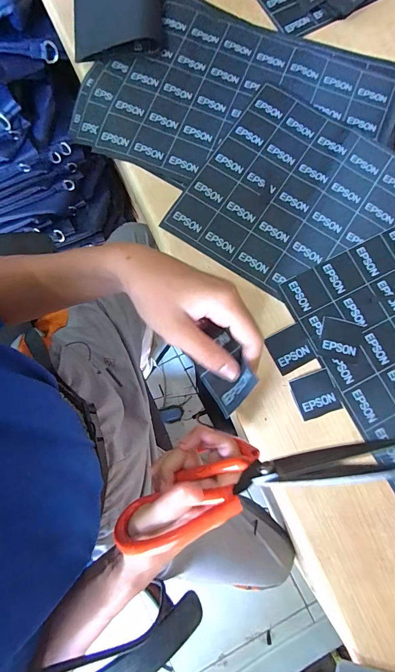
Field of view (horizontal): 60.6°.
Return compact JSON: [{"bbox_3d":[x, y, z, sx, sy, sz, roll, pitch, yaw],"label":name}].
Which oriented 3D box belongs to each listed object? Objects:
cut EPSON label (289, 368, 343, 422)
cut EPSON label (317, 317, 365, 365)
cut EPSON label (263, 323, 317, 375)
[{"bbox_3d":[0.112,0.056,0.319,0.040,0.004,0.039,-19,81,-4],"label":"cut EPSON label"},{"bbox_3d":[0.139,0.004,0.328,0.040,0.004,0.039,14,80,1],"label":"cut EPSON label"},{"bbox_3d":[0.091,0.012,0.326,0.040,0.004,0.039,-27,82,-6],"label":"cut EPSON label"}]

